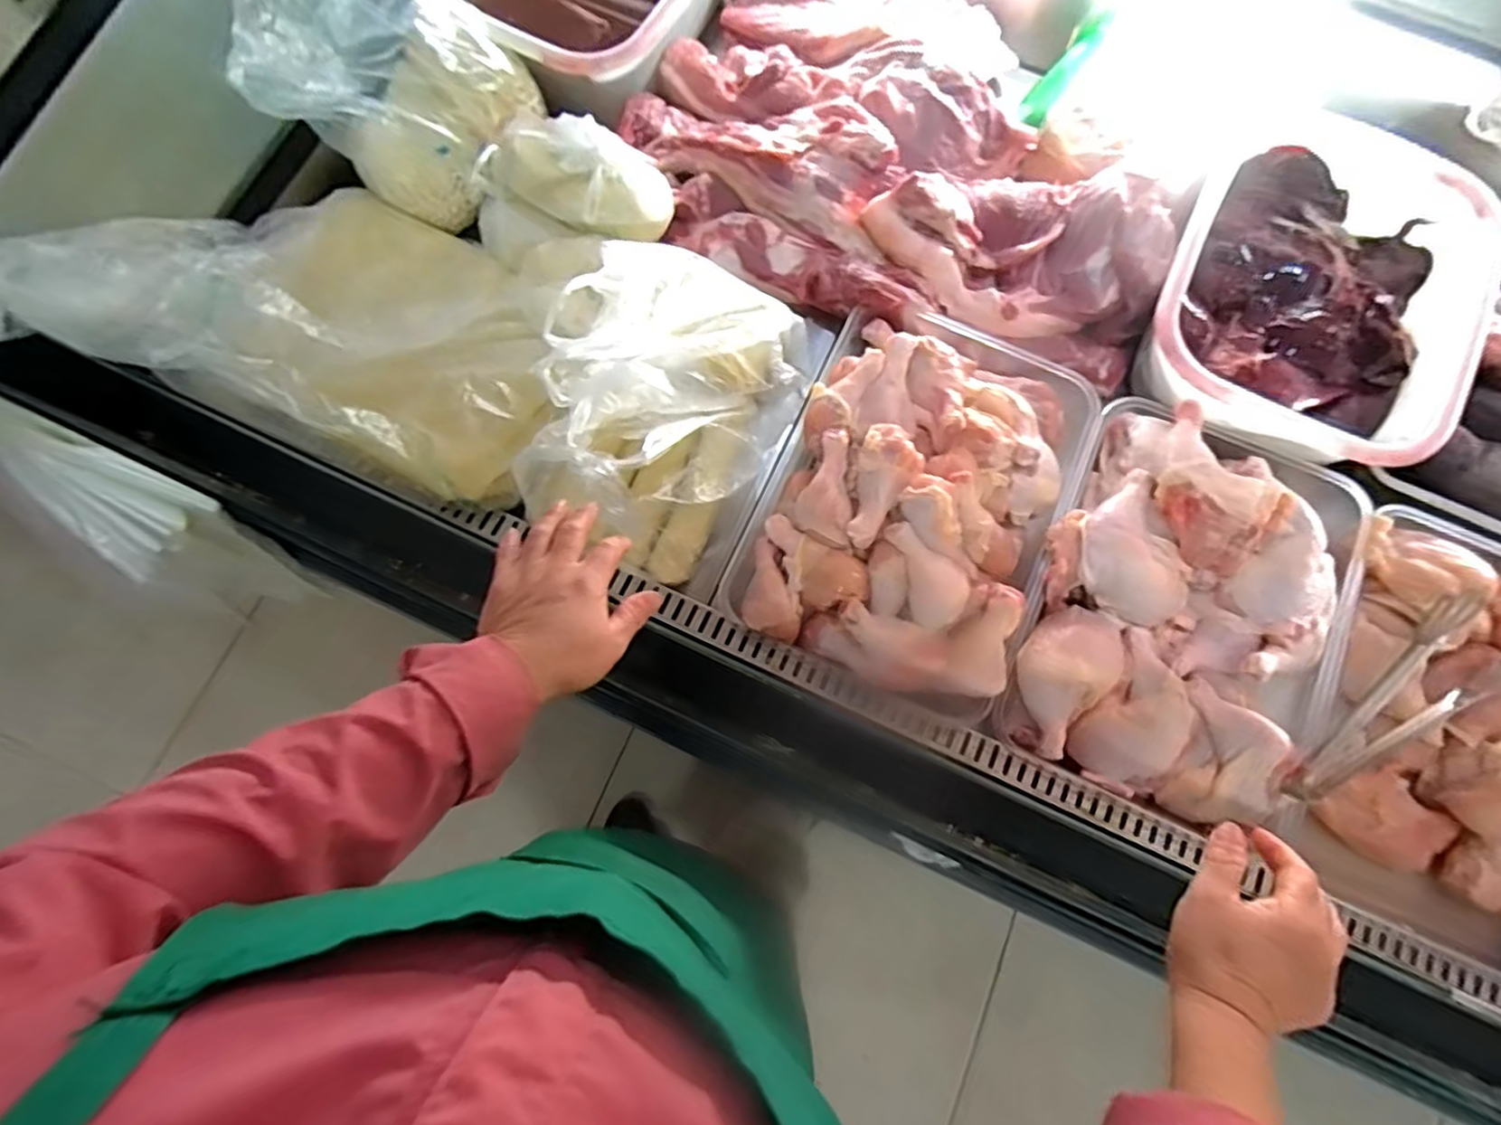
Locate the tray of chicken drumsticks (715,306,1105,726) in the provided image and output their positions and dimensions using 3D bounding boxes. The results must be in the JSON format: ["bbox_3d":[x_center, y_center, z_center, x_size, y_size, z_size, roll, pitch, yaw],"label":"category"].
[{"bbox_3d":[0.182,-0.079,0.689,0.299,0.094,0.415,25,77,4],"label":"tray of chicken drumsticks"}]

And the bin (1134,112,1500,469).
[{"bbox_3d":[0.625,-0.318,0.719,0.306,0.077,0.429,26,77,5],"label":"bin"}]

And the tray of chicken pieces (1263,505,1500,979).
[{"bbox_3d":[0.720,0.167,0.666,0.312,0.083,0.414,27,77,5],"label":"tray of chicken pieces"}]

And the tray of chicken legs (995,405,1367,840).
[{"bbox_3d":[0.453,0.043,0.662,0.304,0.099,0.405,22,77,4],"label":"tray of chicken legs"}]

